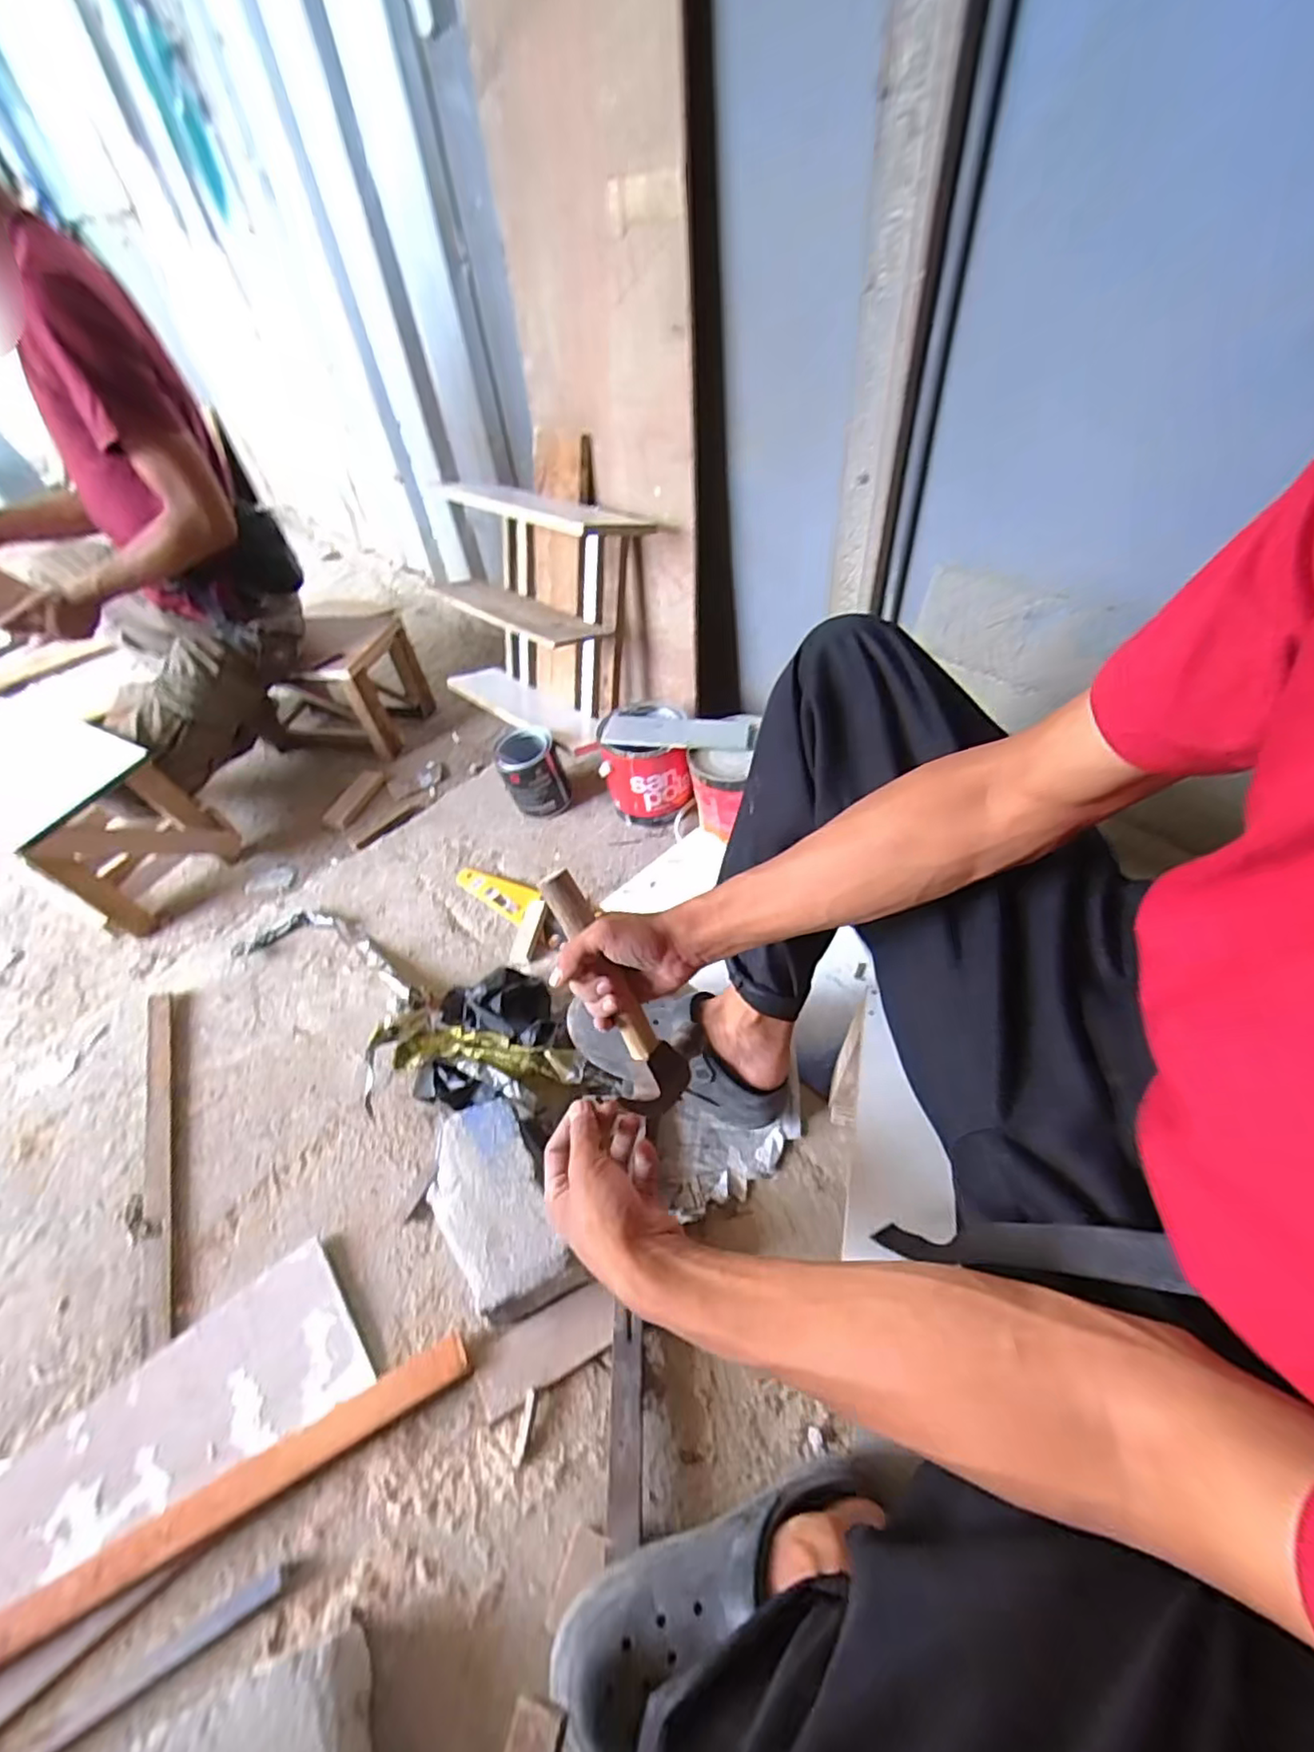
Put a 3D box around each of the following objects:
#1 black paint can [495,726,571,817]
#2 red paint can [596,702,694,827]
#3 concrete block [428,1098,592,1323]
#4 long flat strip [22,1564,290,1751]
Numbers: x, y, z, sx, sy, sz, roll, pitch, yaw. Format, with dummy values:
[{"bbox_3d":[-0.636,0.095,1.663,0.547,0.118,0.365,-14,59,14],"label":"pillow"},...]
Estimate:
[{"bbox_3d":[-0.222,-0.183,1.166,0.104,0.140,0.106,-4,48,4],"label":"black paint can"},{"bbox_3d":[-0.020,-0.191,1.113,0.138,0.157,0.144,-4,48,4],"label":"red paint can"},{"bbox_3d":[-0.175,0.360,0.699,0.110,0.081,0.208,-26,50,-16],"label":"concrete block"},{"bbox_3d":[-0.425,0.657,0.520,0.247,0.019,0.017,-26,52,-16],"label":"long flat strip"}]

